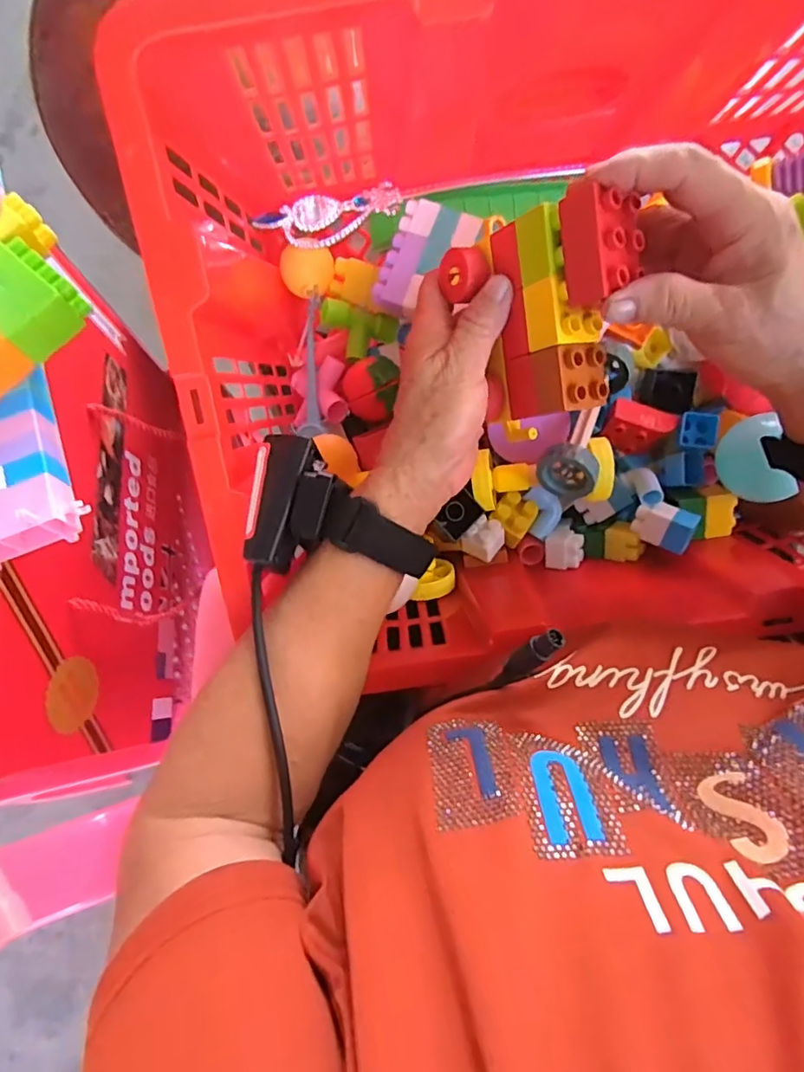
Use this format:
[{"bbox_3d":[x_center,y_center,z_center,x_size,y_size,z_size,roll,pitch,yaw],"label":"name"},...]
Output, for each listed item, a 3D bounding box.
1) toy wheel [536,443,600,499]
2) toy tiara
[{"bbox_3d":[0.110,-0.044,0.356,0.038,0.036,0.018,31,48,12],"label":"toy wheel"},{"bbox_3d":[-0.050,-0.223,0.384,0.101,0.019,0.038,-21,76,-6],"label":"toy tiara"}]

